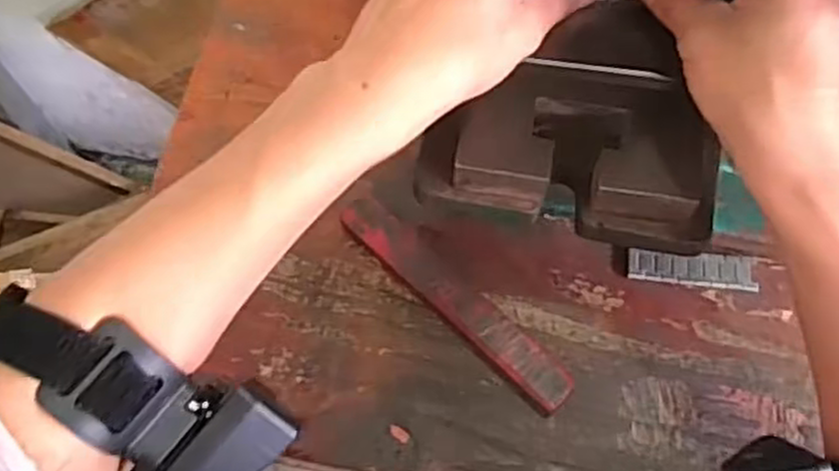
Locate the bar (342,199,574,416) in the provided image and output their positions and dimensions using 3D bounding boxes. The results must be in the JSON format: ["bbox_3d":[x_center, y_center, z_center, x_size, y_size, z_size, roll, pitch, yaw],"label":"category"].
[{"bbox_3d":[0.016,0.033,0.392,0.150,0.017,0.023,41,72,18],"label":"bar"}]

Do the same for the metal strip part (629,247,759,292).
[{"bbox_3d":[0.145,0.018,0.402,0.065,0.007,0.017,6,66,4],"label":"metal strip part"}]

